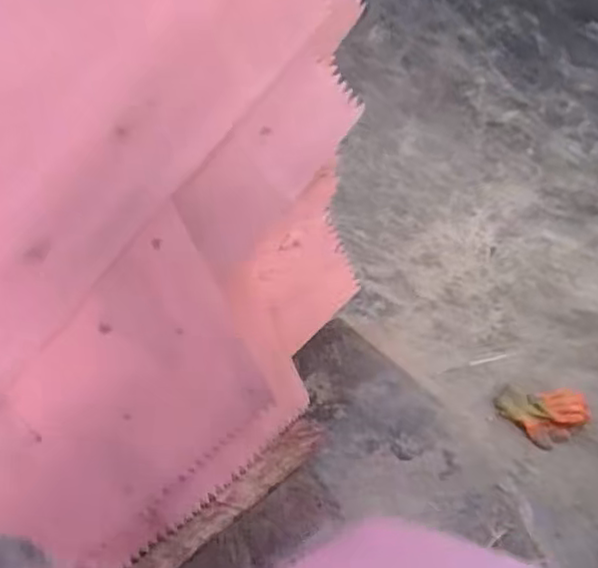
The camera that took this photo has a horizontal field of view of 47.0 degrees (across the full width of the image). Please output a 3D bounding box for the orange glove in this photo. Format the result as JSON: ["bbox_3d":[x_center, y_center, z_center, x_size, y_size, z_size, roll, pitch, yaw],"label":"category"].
[{"bbox_3d":[0.589,0.318,1.650,0.213,0.040,0.147,2,52,0],"label":"orange glove"}]

